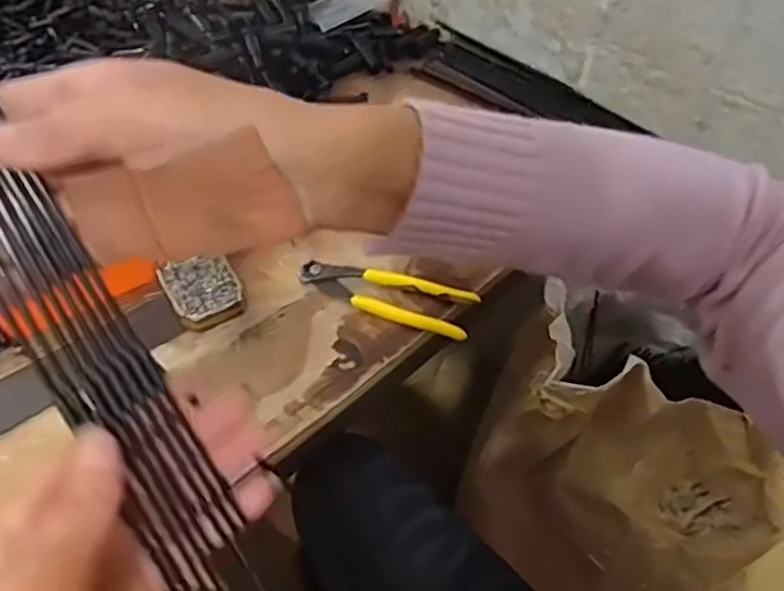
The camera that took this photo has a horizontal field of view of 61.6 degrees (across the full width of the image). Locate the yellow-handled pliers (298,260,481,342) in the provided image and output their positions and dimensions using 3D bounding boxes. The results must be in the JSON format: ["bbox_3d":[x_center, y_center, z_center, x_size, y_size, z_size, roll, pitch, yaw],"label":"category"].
[{"bbox_3d":[-0.007,-0.001,0.613,0.167,0.019,0.047,17,50,13],"label":"yellow-handled pliers"}]

